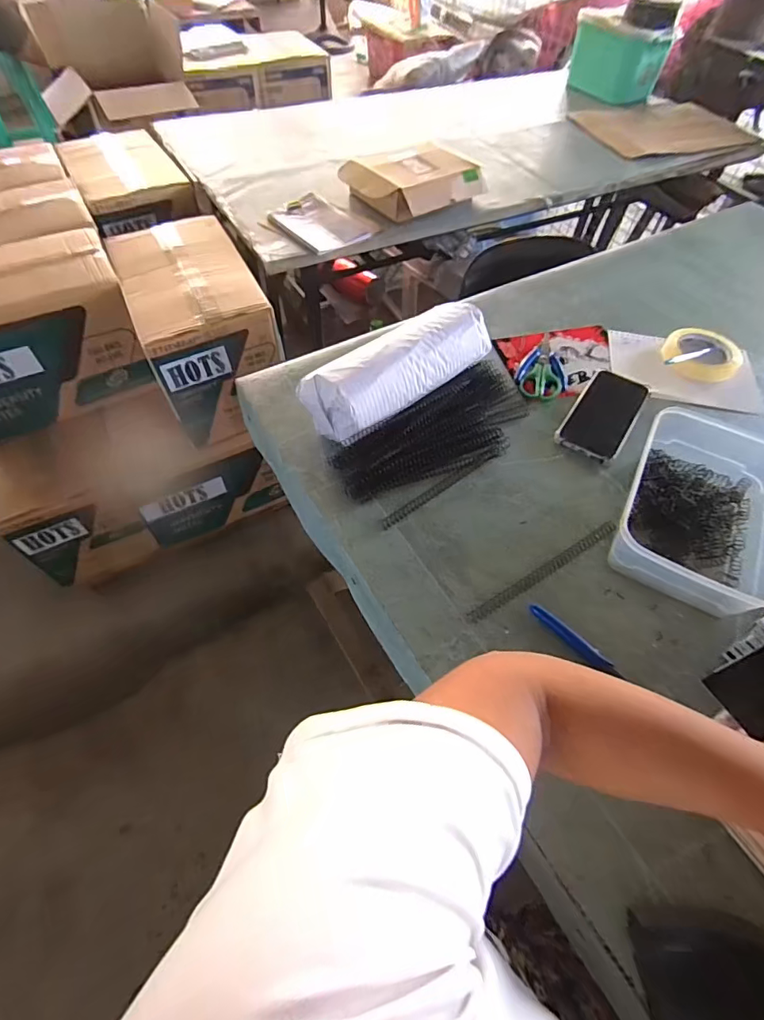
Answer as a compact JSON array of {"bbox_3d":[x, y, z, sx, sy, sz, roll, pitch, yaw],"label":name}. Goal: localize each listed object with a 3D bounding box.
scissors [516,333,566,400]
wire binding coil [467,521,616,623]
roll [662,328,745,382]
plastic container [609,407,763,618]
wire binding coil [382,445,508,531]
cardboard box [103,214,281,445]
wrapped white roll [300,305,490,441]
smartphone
[{"bbox_3d":[0.237,-0.214,0.706,0.068,0.009,0.133,11,57,5],"label":"scissors"},{"bbox_3d":[0.177,0.064,0.518,0.204,0.008,0.015,-28,62,-19],"label":"wire binding coil"},{"bbox_3d":[0.481,-0.235,0.715,0.107,0.035,0.102,1,56,-1],"label":"roll"},{"bbox_3d":[0.355,-0.009,0.530,0.156,0.059,0.226,26,60,14],"label":"plastic container"},{"bbox_3d":[0.078,-0.033,0.578,0.191,0.008,0.015,-31,63,-21],"label":"wire binding coil"},{"bbox_3d":[-0.429,-0.431,1.125,0.263,0.289,0.451,-23,60,-16],"label":"cardboard box"},{"bbox_3d":[0.028,-0.183,0.602,0.257,0.071,0.092,-31,63,-21],"label":"wrapped white roll"},{"bbox_3d":[0.307,-0.138,0.646,0.080,0.013,0.181,32,61,18],"label":"smartphone"}]

